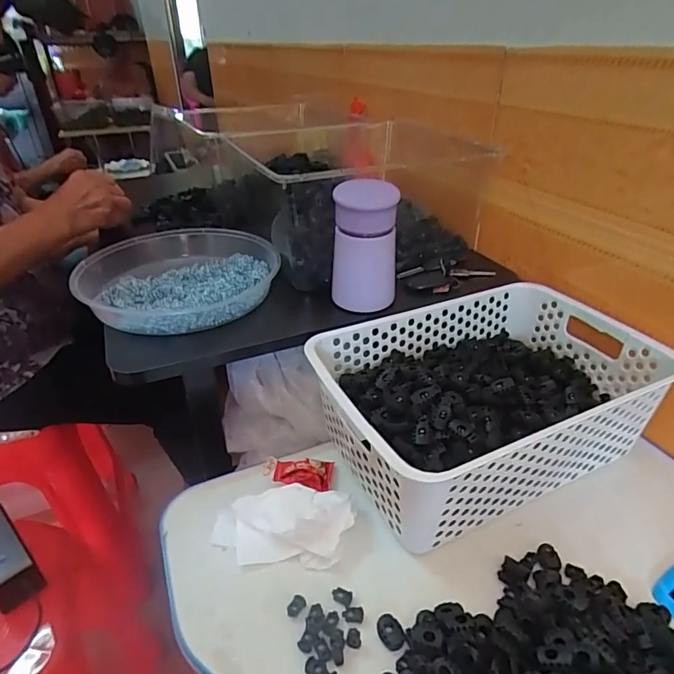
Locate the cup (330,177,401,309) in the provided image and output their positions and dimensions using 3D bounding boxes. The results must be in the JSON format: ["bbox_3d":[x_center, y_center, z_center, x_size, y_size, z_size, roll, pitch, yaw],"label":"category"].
[{"bbox_3d":[0.029,-0.100,0.523,0.068,0.126,0.056,-1,33,1],"label":"cup"}]

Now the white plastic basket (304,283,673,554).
[{"bbox_3d":[0.143,0.061,0.473,0.309,0.109,0.200,-14,34,-22],"label":"white plastic basket"}]

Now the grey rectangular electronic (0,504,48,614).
[{"bbox_3d":[-0.394,0.251,0.557,0.156,0.027,0.048,25,41,35],"label":"grey rectangular electronic"}]

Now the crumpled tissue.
[{"bbox_3d":[-0.046,0.152,0.404,0.114,0.032,0.065,3,32,4],"label":"crumpled tissue"}]

